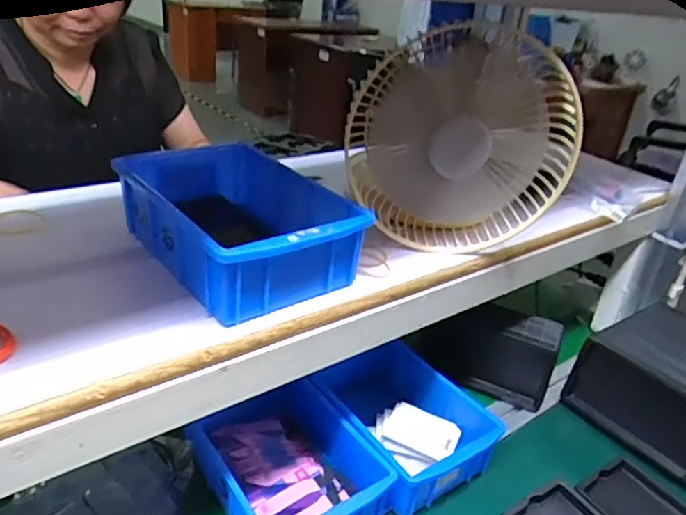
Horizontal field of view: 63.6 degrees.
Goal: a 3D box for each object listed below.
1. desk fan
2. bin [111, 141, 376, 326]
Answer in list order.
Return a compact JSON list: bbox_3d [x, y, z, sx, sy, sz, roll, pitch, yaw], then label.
[{"bbox_3d":[0.105,-0.105,0.505,0.189,0.188,0.079,7,28,0],"label":"desk fan"},{"bbox_3d":[-0.087,-0.027,0.455,0.127,0.068,0.193,-17,36,-37],"label":"bin"}]

